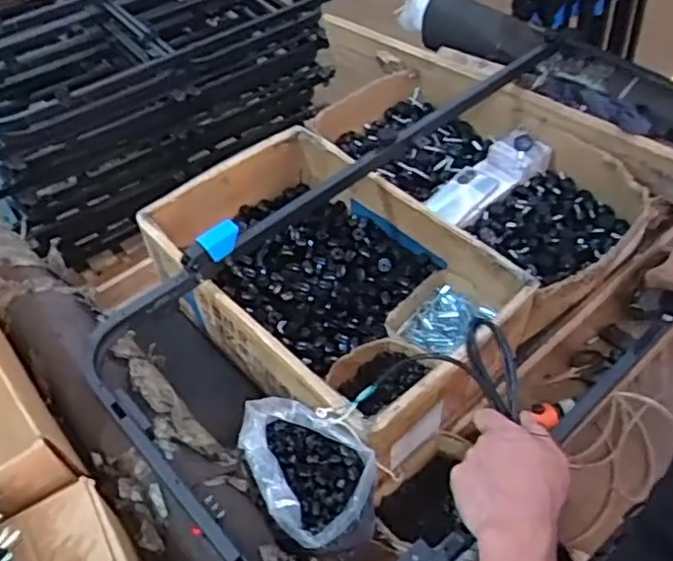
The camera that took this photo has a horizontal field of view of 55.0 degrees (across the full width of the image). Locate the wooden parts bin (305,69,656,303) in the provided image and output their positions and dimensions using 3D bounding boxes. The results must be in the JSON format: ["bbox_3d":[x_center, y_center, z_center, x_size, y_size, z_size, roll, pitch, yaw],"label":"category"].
[{"bbox_3d":[0.244,-0.195,1.166,0.336,0.119,0.605,-33,56,-23],"label":"wooden parts bin"}]

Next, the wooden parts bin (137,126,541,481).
[{"bbox_3d":[-0.011,0.000,1.000,0.351,0.152,0.535,-36,57,-24],"label":"wooden parts bin"}]

